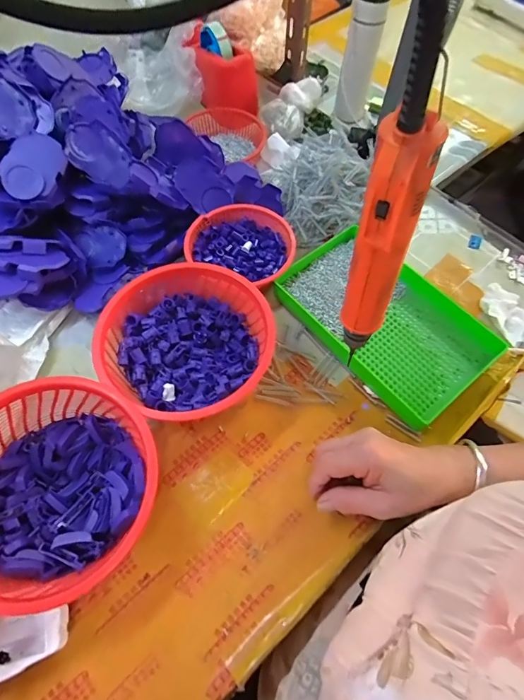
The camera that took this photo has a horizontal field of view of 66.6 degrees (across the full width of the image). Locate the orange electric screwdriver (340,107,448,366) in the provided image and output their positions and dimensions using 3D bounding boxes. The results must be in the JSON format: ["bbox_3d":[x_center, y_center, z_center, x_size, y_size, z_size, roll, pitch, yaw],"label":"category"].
[{"bbox_3d":[0.073,-0.057,0.255,0.037,0.170,0.029,19,62,10],"label":"orange electric screwdriver"}]

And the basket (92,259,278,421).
[{"bbox_3d":[-0.085,-0.006,0.444,0.172,0.074,0.173,0,61,-1],"label":"basket"}]

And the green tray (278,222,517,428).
[{"bbox_3d":[0.145,-0.037,0.487,0.158,0.037,0.249,-40,69,-21],"label":"green tray"}]

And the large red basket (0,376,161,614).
[{"bbox_3d":[-0.185,0.127,0.365,0.174,0.086,0.176,0,61,-1],"label":"large red basket"}]

